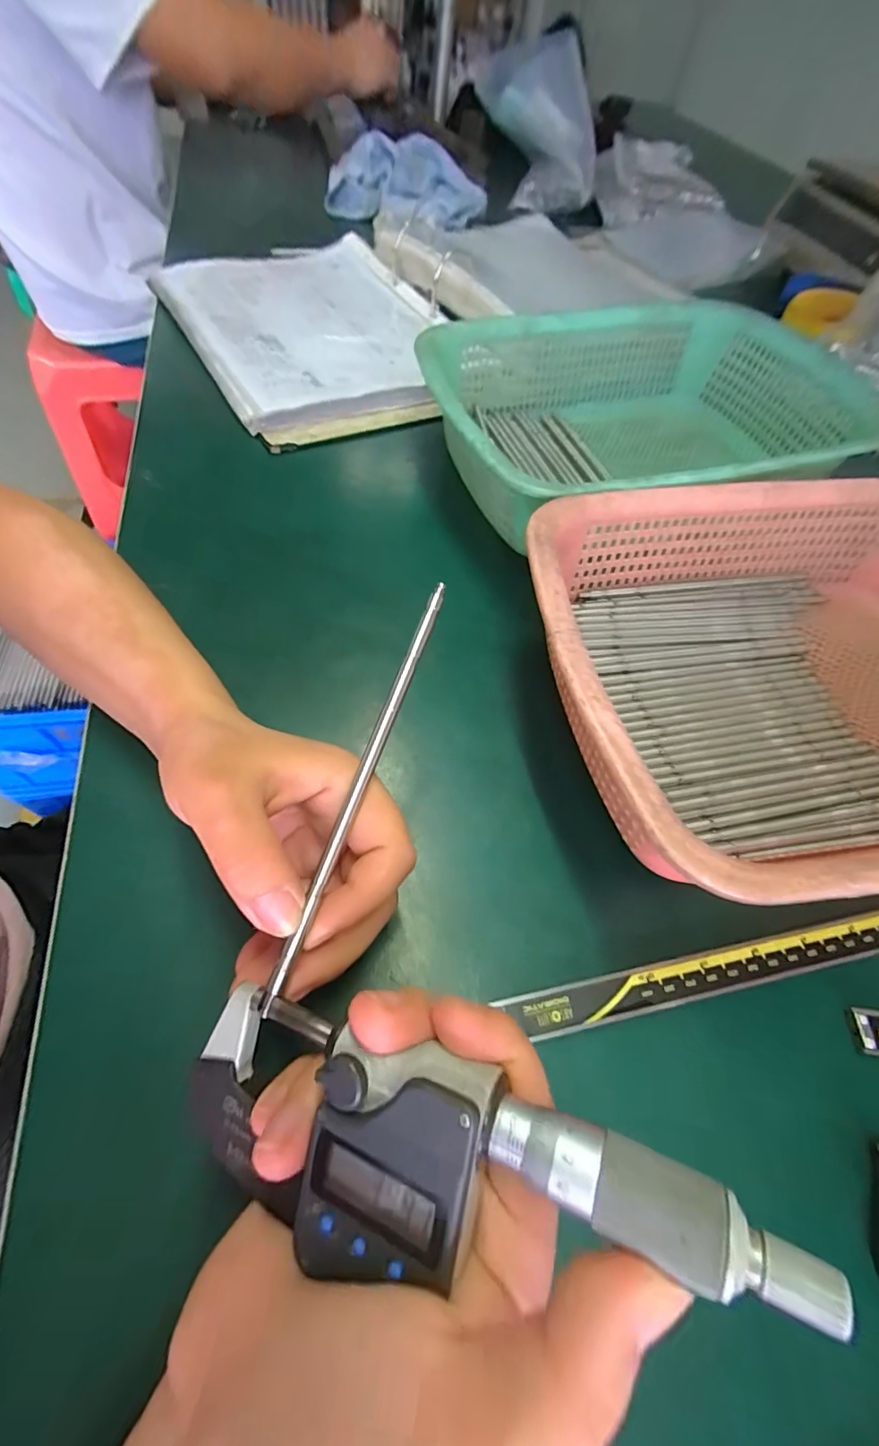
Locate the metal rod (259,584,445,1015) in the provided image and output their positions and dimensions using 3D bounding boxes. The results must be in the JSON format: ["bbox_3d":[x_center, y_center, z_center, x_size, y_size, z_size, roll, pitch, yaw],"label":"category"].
[{"bbox_3d":[-0.026,0.016,0.181,0.005,0.005,0.161,17,69,7],"label":"metal rod"}]

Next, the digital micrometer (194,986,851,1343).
[{"bbox_3d":[-0.001,0.105,0.122,0.155,0.030,0.047,-3,55,22],"label":"digital micrometer"}]

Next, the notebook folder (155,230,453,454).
[{"bbox_3d":[-0.123,-0.389,0.500,0.239,0.047,0.322,-25,64,-20],"label":"notebook folder"}]

